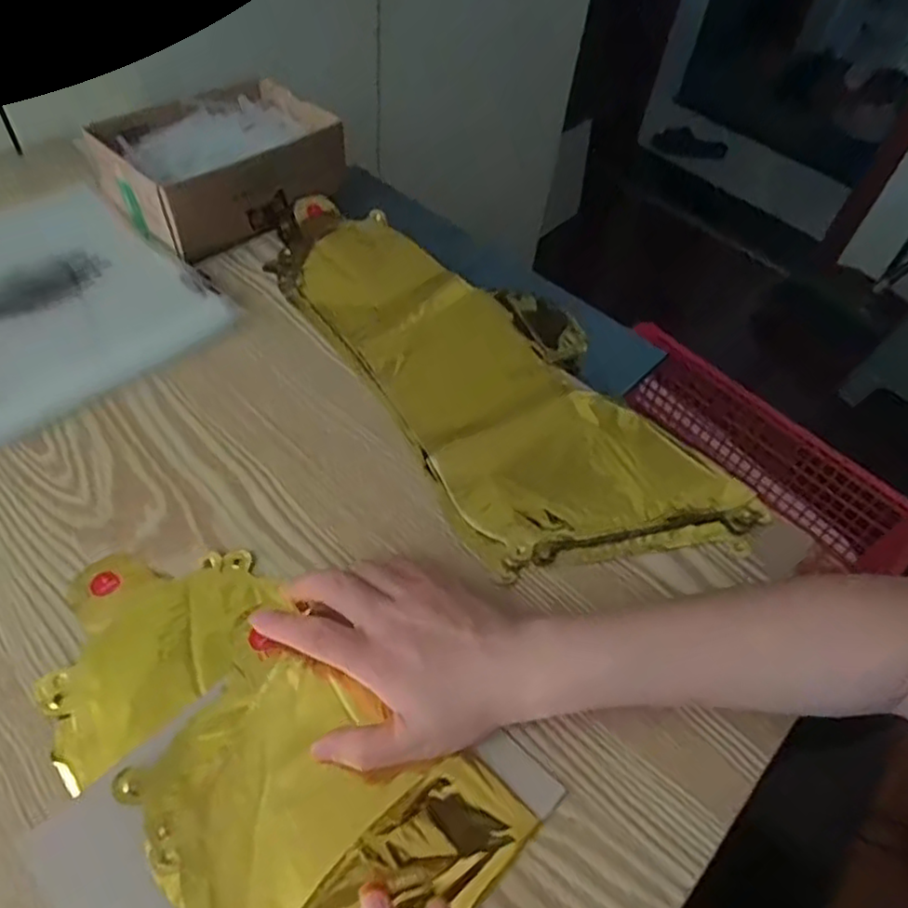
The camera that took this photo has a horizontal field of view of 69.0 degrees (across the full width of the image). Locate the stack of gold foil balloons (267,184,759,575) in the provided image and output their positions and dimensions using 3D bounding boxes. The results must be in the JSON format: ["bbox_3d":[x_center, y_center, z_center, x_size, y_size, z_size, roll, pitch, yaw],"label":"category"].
[{"bbox_3d":[0.021,-0.081,0.506,0.190,0.023,0.423,-24,58,-23],"label":"stack of gold foil balloons"}]

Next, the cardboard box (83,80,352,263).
[{"bbox_3d":[-0.204,-0.260,0.593,0.192,0.063,0.144,-34,62,-28],"label":"cardboard box"}]

